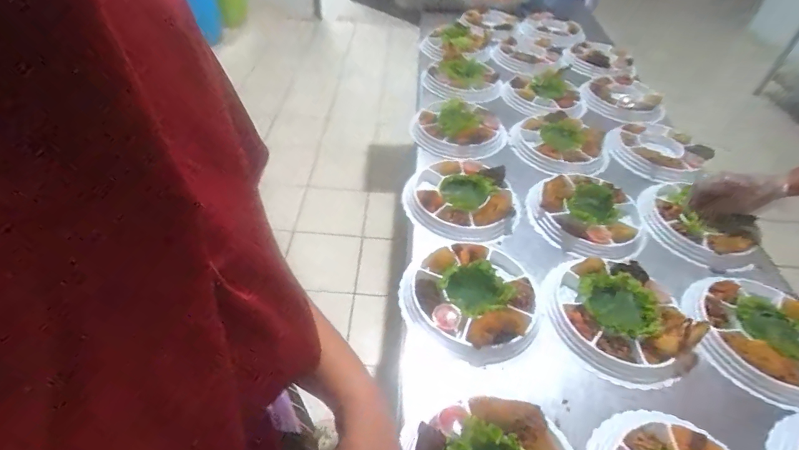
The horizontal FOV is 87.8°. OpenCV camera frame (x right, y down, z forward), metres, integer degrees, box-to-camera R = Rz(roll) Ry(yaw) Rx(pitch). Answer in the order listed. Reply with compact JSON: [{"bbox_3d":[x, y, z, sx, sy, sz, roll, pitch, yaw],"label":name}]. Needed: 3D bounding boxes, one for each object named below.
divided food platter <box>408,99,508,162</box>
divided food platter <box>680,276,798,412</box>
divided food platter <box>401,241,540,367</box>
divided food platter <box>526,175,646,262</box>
[{"bbox_3d":[0.134,-0.225,0.973,0.220,0.047,0.211,2,45,-2],"label":"divided food platter"},{"bbox_3d":[0.563,0.168,0.639,0.221,0.048,0.210,2,45,-2],"label":"divided food platter"},{"bbox_3d":[0.112,0.104,0.649,0.220,0.045,0.220,2,45,-2],"label":"divided food platter"},{"bbox_3d":[0.357,-0.023,0.801,0.218,0.047,0.210,2,45,-2],"label":"divided food platter"}]

